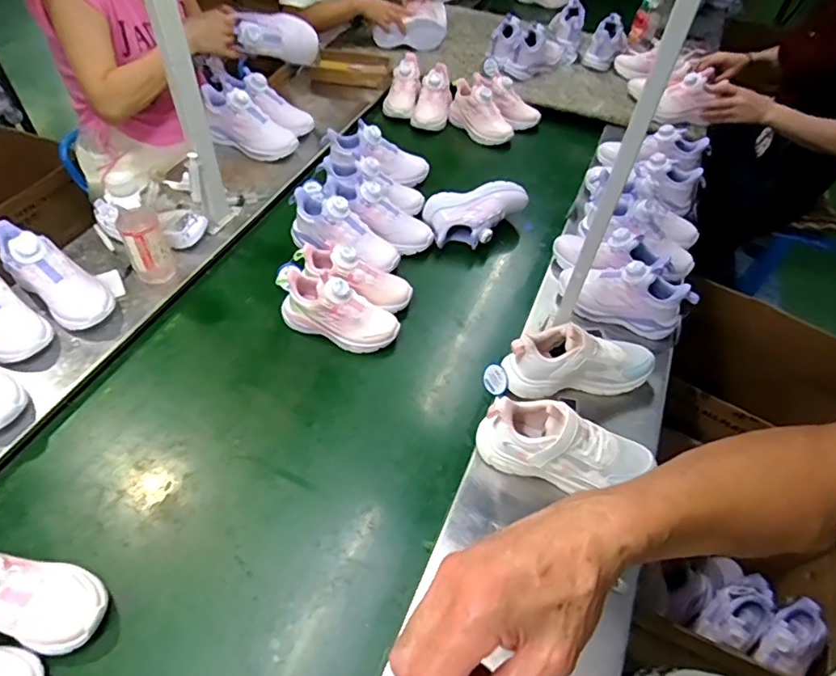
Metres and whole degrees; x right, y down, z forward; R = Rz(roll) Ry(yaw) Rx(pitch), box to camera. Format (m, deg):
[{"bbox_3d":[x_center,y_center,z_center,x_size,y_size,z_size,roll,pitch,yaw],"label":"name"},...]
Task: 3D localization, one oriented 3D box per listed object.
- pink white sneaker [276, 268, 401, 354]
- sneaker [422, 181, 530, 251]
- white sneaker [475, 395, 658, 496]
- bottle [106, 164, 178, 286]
[{"bbox_3d":[-0.129,-0.046,0.860,0.212,0.103,0.078,24,53,-1],"label":"pink white sneaker"},{"bbox_3d":[0.114,-0.242,1.037,0.197,0.077,0.102,0,52,-4],"label":"sneaker"},{"bbox_3d":[0.192,0.140,0.687,0.224,0.093,0.085,10,52,4],"label":"white sneaker"},{"bbox_3d":[-0.441,-0.172,0.846,0.061,0.191,0.058,-25,58,-22],"label":"bottle"}]

